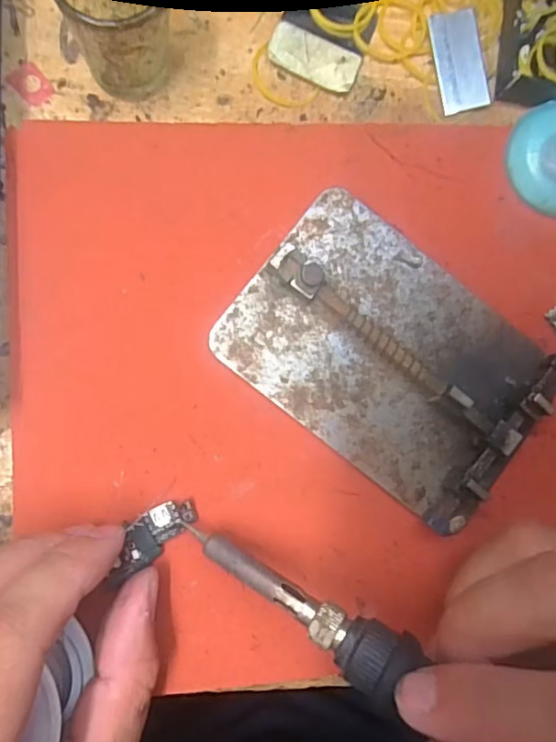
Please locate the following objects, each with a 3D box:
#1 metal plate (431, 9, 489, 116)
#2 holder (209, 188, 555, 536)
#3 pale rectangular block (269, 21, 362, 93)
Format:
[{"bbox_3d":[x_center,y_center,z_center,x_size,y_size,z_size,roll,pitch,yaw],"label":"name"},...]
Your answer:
[{"bbox_3d":[0.073,-0.123,0.219,0.019,0.004,0.037,-11,96,5],"label":"metal plate"},{"bbox_3d":[0.042,-0.006,0.200,0.112,0.016,0.079,39,84,-4],"label":"holder"},{"bbox_3d":[0.015,-0.123,0.215,0.035,0.004,0.019,20,86,-5],"label":"pale rectangular block"}]

